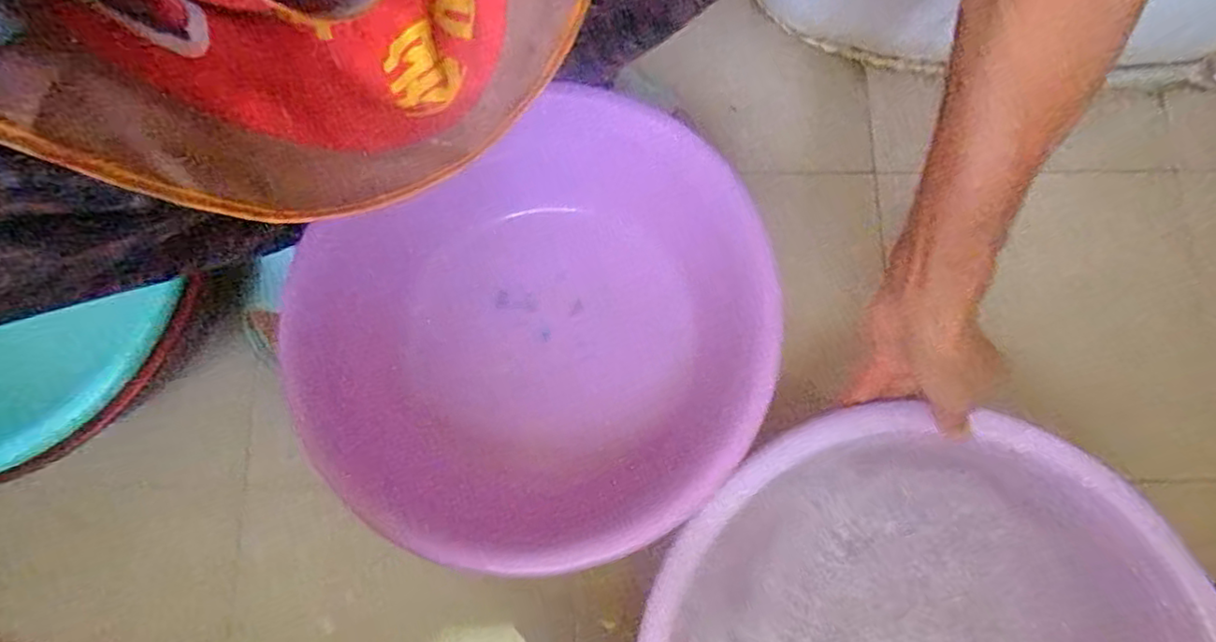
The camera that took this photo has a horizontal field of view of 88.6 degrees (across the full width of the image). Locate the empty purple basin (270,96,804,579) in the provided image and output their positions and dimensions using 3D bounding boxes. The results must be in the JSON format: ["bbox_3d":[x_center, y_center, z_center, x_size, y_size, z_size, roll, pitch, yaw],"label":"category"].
[{"bbox_3d":[-0.051,0.018,0.518,0.355,0.143,0.316,-29,79,-5],"label":"empty purple basin"}]

